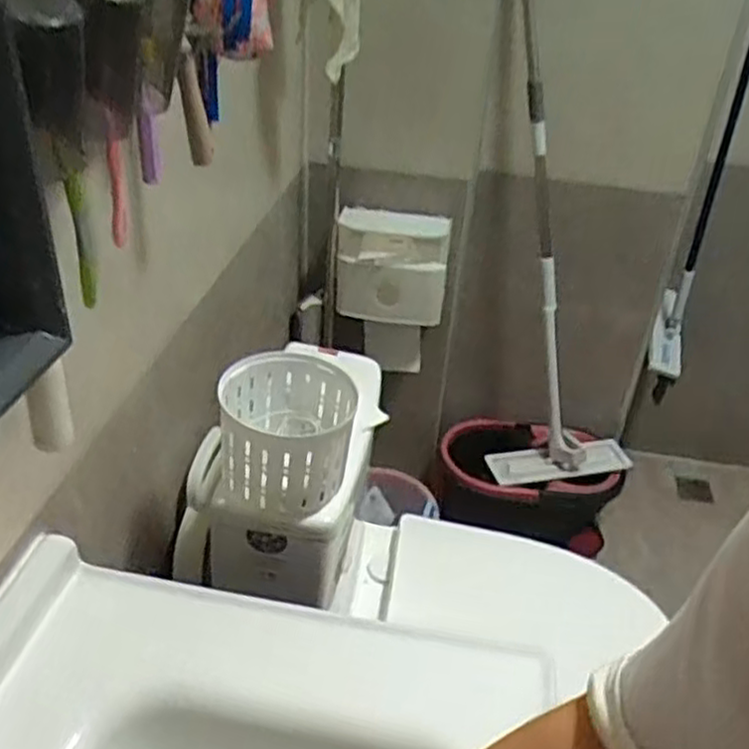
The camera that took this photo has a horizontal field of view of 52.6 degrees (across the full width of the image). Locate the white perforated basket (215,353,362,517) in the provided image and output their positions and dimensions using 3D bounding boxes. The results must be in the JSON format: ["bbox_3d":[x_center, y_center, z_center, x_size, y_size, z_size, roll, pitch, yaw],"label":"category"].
[{"bbox_3d":[-0.102,0.071,0.895,0.149,0.126,0.154,3,34,-3],"label":"white perforated basket"}]

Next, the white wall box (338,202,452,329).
[{"bbox_3d":[0.038,-0.225,1.574,0.226,0.223,0.102,3,34,-2],"label":"white wall box"}]

